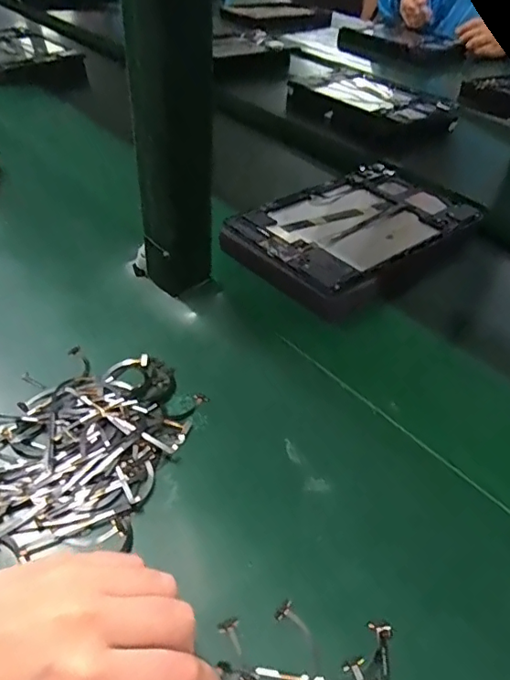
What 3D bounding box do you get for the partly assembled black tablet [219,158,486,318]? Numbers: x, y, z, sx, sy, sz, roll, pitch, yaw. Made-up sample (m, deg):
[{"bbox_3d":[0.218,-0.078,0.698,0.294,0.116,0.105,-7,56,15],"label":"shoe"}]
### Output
[{"bbox_3d":[0.103,-0.119,0.539,0.274,0.025,0.156,-30,52,-32],"label":"partly assembled black tablet"}]

